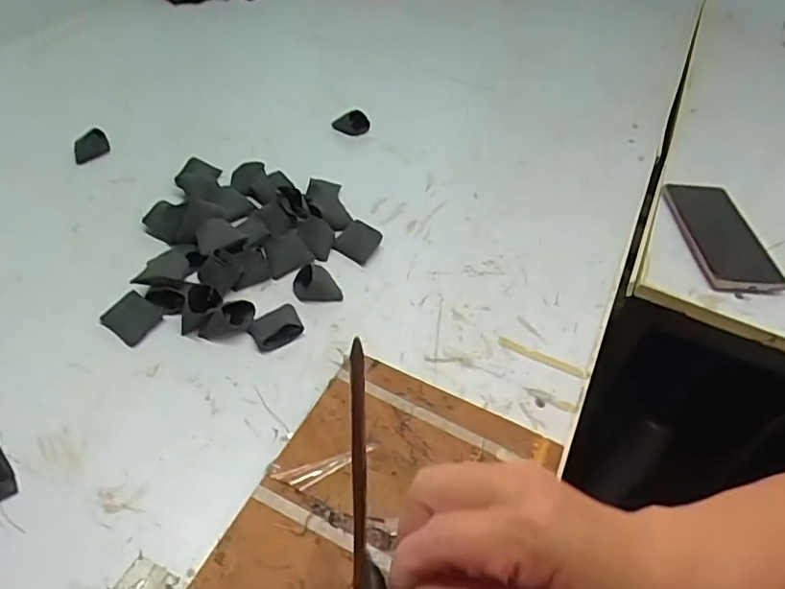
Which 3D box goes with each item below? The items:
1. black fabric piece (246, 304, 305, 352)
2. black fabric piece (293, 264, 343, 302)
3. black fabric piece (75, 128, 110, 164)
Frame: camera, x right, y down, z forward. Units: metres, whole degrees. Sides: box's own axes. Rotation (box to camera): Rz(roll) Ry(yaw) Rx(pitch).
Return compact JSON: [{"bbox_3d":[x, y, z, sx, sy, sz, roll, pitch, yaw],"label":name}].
[{"bbox_3d":[-0.097,0.026,0.470,0.042,0.013,0.034,-24,54,-26],"label":"black fabric piece"},{"bbox_3d":[-0.067,-0.011,0.501,0.037,0.026,0.032,-15,51,-19],"label":"black fabric piece"},{"bbox_3d":[-0.332,-0.163,0.620,0.036,0.025,0.029,-19,52,-22],"label":"black fabric piece"}]

